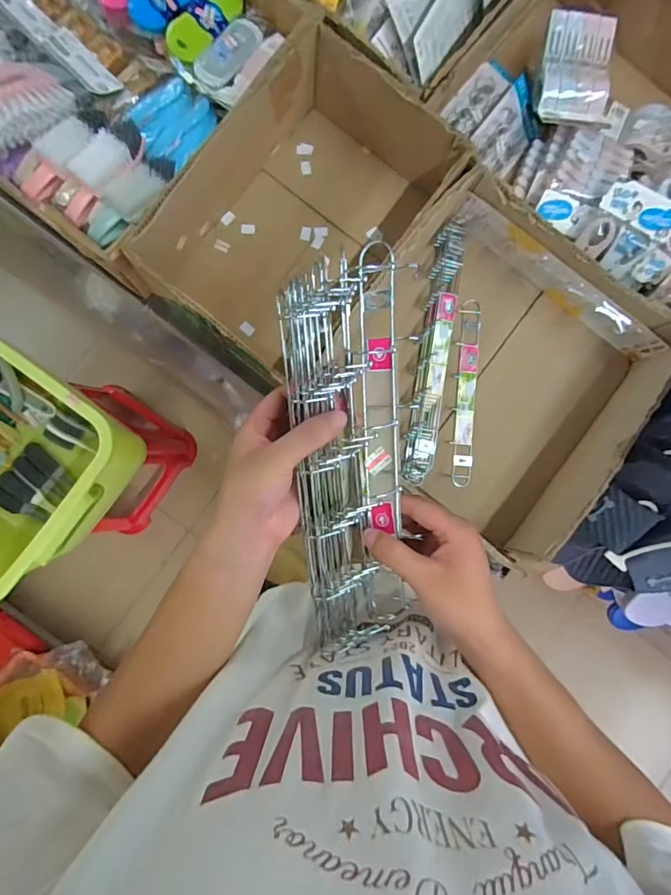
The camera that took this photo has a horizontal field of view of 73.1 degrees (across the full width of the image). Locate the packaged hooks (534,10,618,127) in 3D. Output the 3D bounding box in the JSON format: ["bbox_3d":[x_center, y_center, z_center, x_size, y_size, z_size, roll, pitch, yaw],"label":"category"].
[{"bbox_3d":[0.408,-0.628,0.750,0.116,0.040,0.155,6,87,-4],"label":"packaged hooks"}]

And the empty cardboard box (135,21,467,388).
[{"bbox_3d":[-0.062,-0.359,0.717,0.302,0.172,0.451,40,85,-2],"label":"empty cardboard box"}]

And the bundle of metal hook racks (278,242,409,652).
[{"bbox_3d":[0.011,0.011,0.384,0.093,0.062,0.329,-3,102,-5],"label":"bundle of metal hook racks"}]

